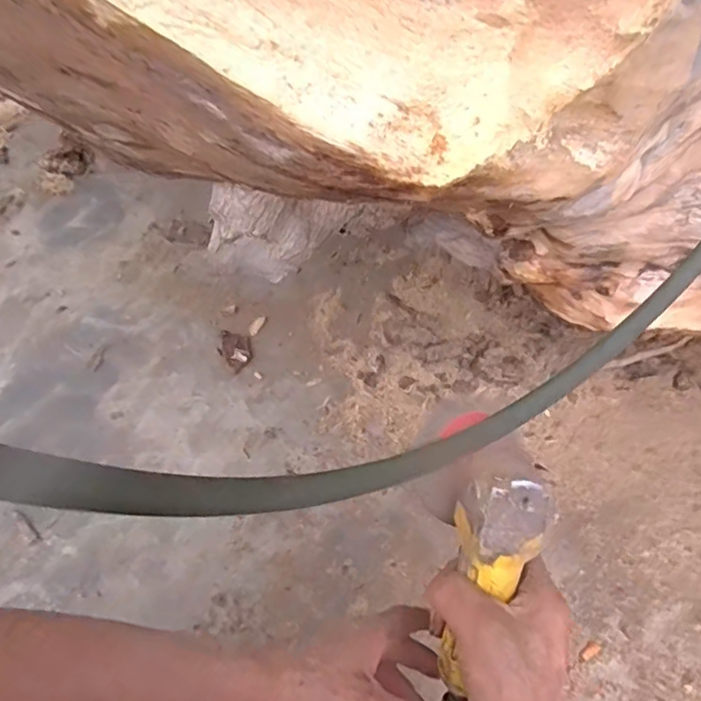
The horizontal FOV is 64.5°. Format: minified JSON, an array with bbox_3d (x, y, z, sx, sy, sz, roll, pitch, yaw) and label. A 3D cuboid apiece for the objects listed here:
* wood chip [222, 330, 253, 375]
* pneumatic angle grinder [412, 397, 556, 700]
[{"bbox_3d":[-0.167,-0.002,0.818,0.040,0.009,0.064,-12,61,-9],"label":"wood chip"},{"bbox_3d":[0.087,0.172,0.387,0.069,0.066,0.251,5,93,1],"label":"pneumatic angle grinder"}]

